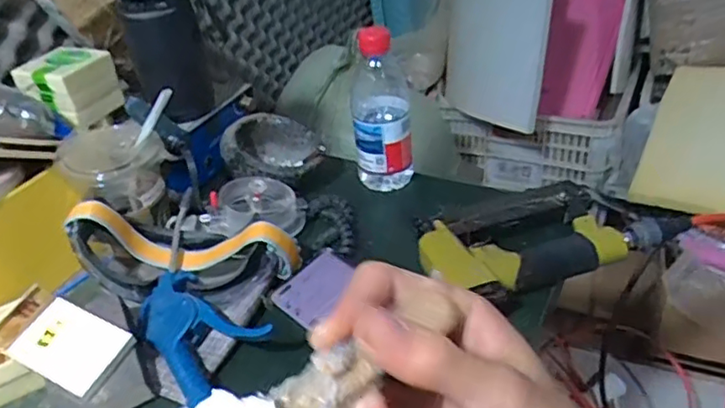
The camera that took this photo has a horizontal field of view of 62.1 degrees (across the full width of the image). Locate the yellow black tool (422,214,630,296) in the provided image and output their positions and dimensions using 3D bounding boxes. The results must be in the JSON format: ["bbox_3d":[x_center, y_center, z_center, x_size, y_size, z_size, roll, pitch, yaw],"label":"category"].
[{"bbox_3d":[0.141,0.040,0.543,0.170,0.041,0.091,-18,37,-14],"label":"yellow black tool"}]

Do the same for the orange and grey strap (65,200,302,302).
[{"bbox_3d":[-0.158,0.038,0.541,0.190,0.091,0.056,-9,36,-1],"label":"orange and grey strap"}]

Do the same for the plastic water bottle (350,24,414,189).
[{"bbox_3d":[0.020,-0.102,0.643,0.063,0.166,0.066,-6,36,2],"label":"plastic water bottle"}]

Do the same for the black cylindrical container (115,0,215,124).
[{"bbox_3d":[-0.208,-0.164,0.640,0.075,0.137,0.072,-18,37,-14],"label":"black cylindrical container"}]

